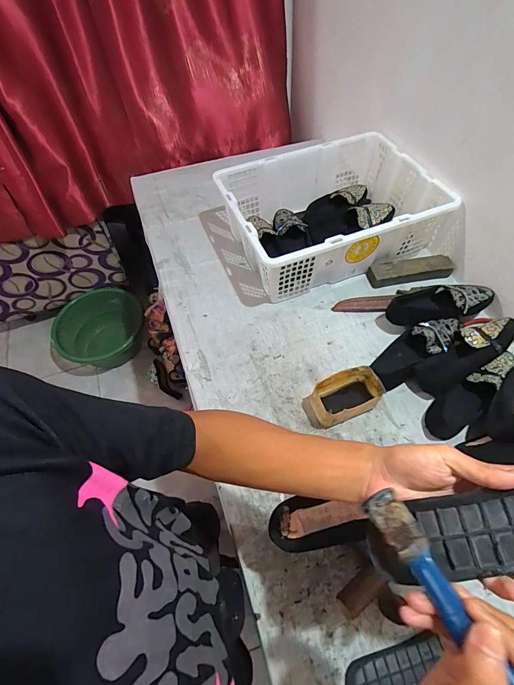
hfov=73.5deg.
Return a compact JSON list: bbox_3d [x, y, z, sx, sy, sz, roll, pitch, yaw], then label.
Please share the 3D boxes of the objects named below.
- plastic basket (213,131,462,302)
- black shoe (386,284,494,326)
[{"bbox_3d":[0.174,-0.310,0.852,0.460,0.167,0.341,-18,58,-11],"label":"plastic basket"},{"bbox_3d":[0.390,-0.090,0.734,0.232,0.056,0.082,-5,56,-3],"label":"black shoe"}]

